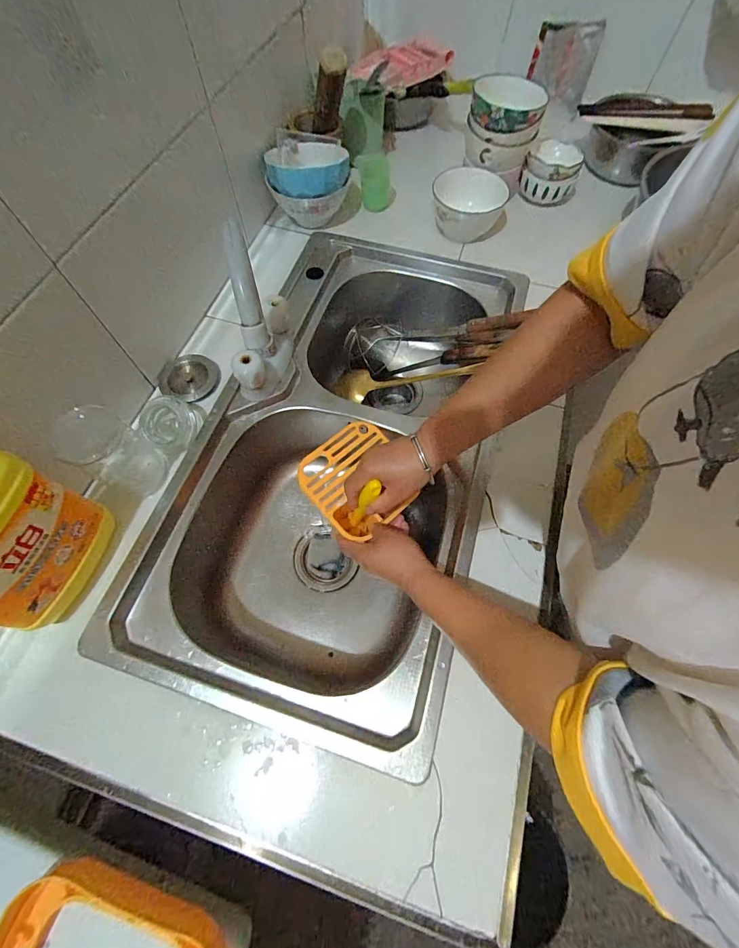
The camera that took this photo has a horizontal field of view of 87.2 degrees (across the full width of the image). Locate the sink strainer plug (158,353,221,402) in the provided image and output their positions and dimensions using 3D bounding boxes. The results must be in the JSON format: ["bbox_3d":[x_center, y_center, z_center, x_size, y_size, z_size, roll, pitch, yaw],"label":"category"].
[{"bbox_3d":[-0.269,-0.145,0.589,0.084,0.019,0.079,0,66,-1],"label":"sink strainer plug"}]

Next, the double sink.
[{"bbox_3d":[-0.043,-0.039,0.622,0.408,0.229,0.738,16,66,6],"label":"double sink"}]

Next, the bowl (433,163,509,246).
[{"bbox_3d":[0.177,-0.482,0.701,0.122,0.072,0.122,0,65,-1],"label":"bowl"}]

